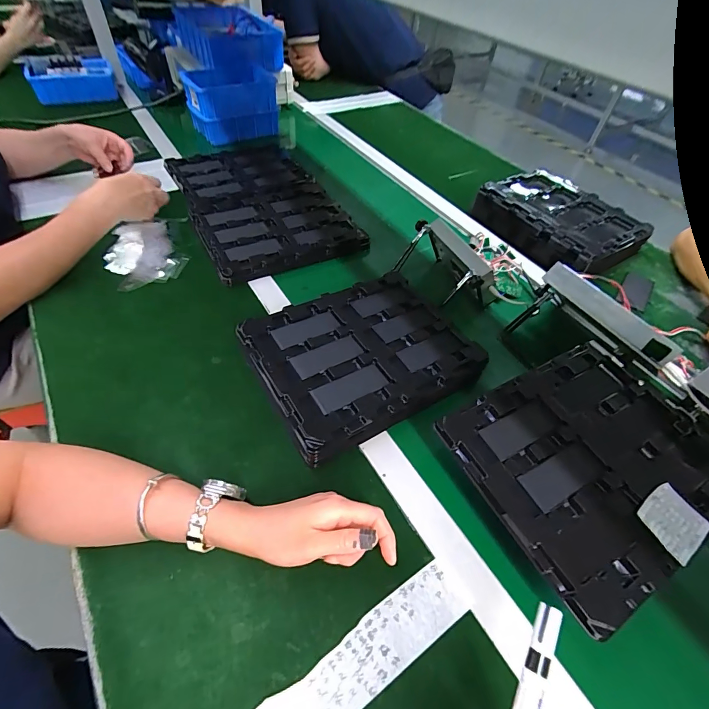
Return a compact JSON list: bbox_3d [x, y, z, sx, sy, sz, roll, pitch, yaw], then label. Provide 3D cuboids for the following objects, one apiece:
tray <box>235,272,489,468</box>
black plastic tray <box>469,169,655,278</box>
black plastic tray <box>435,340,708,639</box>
[{"bbox_3d":[0.009,-0.007,0.513,0.274,0.039,0.219,-24,57,-22],"label":"tray"},{"bbox_3d":[0.416,-0.272,0.773,0.219,0.079,0.281,-27,58,-24],"label":"black plastic tray"},{"bbox_3d":[0.257,0.103,0.397,0.273,0.018,0.212,-21,56,-20],"label":"black plastic tray"}]

